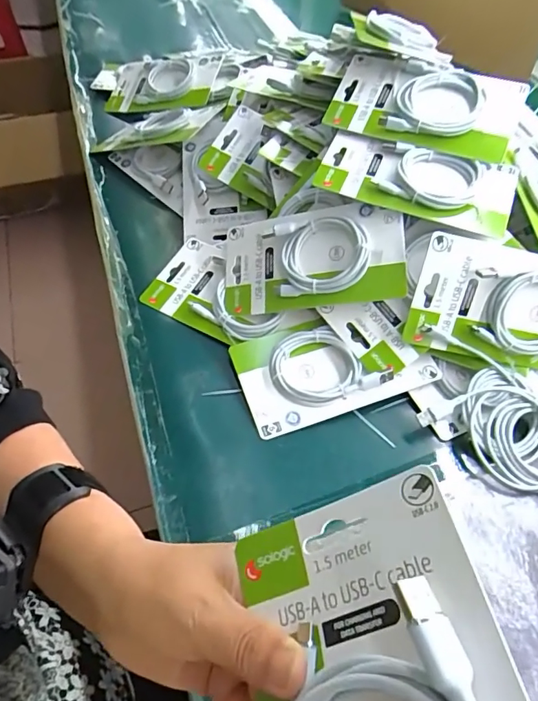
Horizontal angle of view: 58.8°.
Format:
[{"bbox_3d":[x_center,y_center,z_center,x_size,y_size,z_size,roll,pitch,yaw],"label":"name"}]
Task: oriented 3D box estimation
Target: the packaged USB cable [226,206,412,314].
[{"bbox_3d":[0.037,-0.087,0.461,0.176,0.020,0.094,-5,79,21],"label":"packaged USB cable"}]

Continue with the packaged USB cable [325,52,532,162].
[{"bbox_3d":[0.152,-0.245,0.472,0.177,0.025,0.095,21,82,16],"label":"packaged USB cable"}]

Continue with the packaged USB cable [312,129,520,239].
[{"bbox_3d":[0.138,-0.163,0.453,0.179,0.027,0.082,20,54,9],"label":"packaged USB cable"}]

